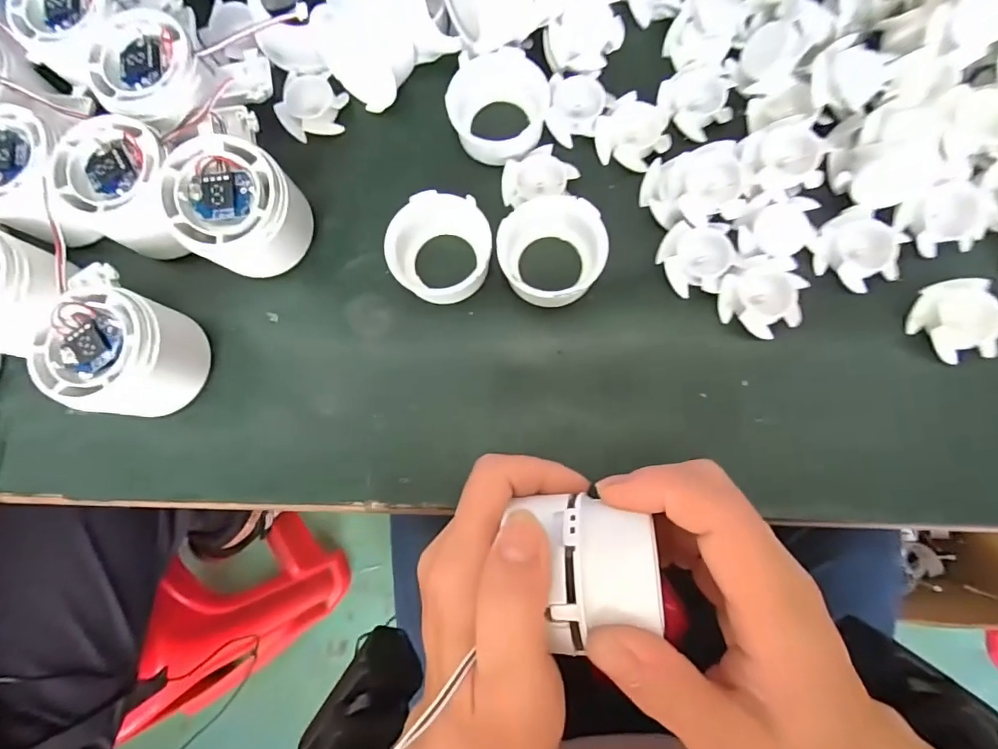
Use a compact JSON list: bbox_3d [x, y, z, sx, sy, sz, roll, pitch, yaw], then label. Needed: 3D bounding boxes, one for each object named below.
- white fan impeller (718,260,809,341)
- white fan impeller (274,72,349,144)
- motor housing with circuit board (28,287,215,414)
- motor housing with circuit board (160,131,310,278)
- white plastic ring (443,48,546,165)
[{"bbox_3d":[0.135,-0.038,0.252,0.040,0.011,0.036,-23,82,0],"label":"white fan impeller"},{"bbox_3d":[-0.111,-0.160,0.292,0.038,0.011,0.035,-12,82,2],"label":"white fan impeller"},{"bbox_3d":[-0.183,-0.009,0.248,0.057,0.048,0.056,0,82,3],"label":"motor housing with circuit board"},{"bbox_3d":[-0.128,-0.080,0.252,0.058,0.049,0.056,15,84,5],"label":"motor housing with circuit board"},{"bbox_3d":[0.002,-0.148,0.275,0.057,0.026,0.058,0,82,3],"label":"white plastic ring"}]

